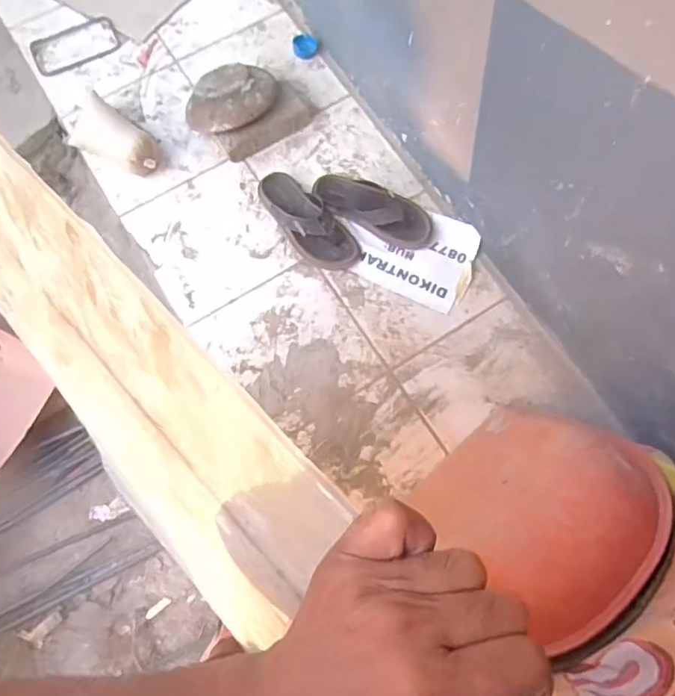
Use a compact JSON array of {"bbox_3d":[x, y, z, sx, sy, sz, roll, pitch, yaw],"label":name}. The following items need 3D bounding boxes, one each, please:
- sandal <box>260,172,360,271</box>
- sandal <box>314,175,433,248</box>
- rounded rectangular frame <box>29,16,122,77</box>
[{"bbox_3d":[-0.067,-0.277,1.261,0.107,0.060,0.278,-37,77,-12],"label":"sandal"},{"bbox_3d":[0.076,-0.302,1.271,0.282,0.048,0.101,29,74,7],"label":"sandal"},{"bbox_3d":[-0.647,-0.749,1.454,0.212,0.017,0.119,-25,74,-9],"label":"rounded rectangular frame"}]

